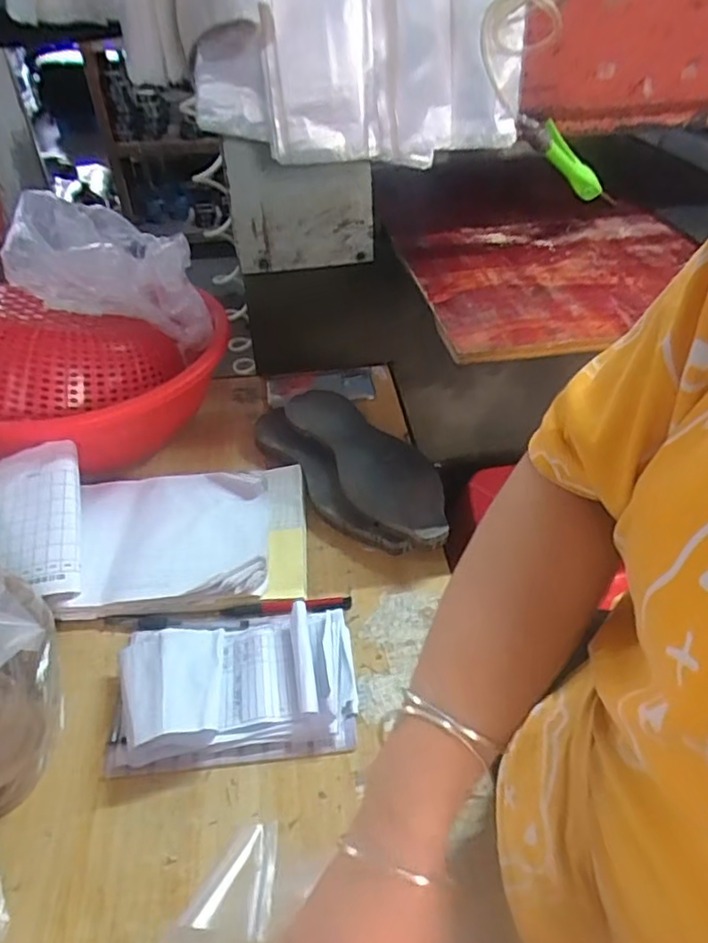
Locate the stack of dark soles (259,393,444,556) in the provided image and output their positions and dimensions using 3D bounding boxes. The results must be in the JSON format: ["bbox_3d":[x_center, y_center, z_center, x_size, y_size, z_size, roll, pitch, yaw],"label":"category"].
[{"bbox_3d":[-0.001,-0.005,0.782,0.147,0.059,0.327,-21,43,-21],"label":"stack of dark soles"}]

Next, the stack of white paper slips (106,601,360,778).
[{"bbox_3d":[-0.109,0.185,0.566,0.215,0.042,0.144,-6,40,-5],"label":"stack of white paper slips"}]

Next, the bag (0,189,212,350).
[{"bbox_3d":[-0.331,-0.295,0.868,0.246,0.154,0.209,-4,40,-3],"label":"bag"}]

